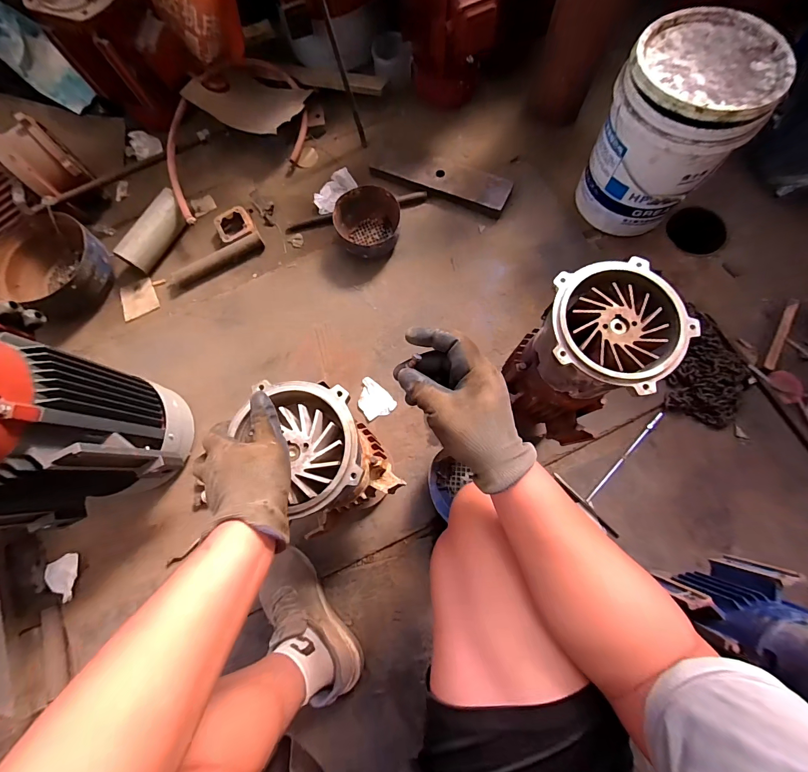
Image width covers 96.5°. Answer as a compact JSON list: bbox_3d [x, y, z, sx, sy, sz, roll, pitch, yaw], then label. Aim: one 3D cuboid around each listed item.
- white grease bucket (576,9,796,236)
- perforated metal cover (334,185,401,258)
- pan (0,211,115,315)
[{"bbox_3d":[0.601,-0.590,0.850,0.272,0.314,0.322,26,78,8],"label":"white grease bucket"},{"bbox_3d":[-0.095,-0.430,0.961,0.174,0.096,0.178,9,76,4],"label":"perforated metal cover"},{"bbox_3d":[-0.928,-0.308,0.967,0.255,0.125,0.252,0,76,2],"label":"pan"}]

